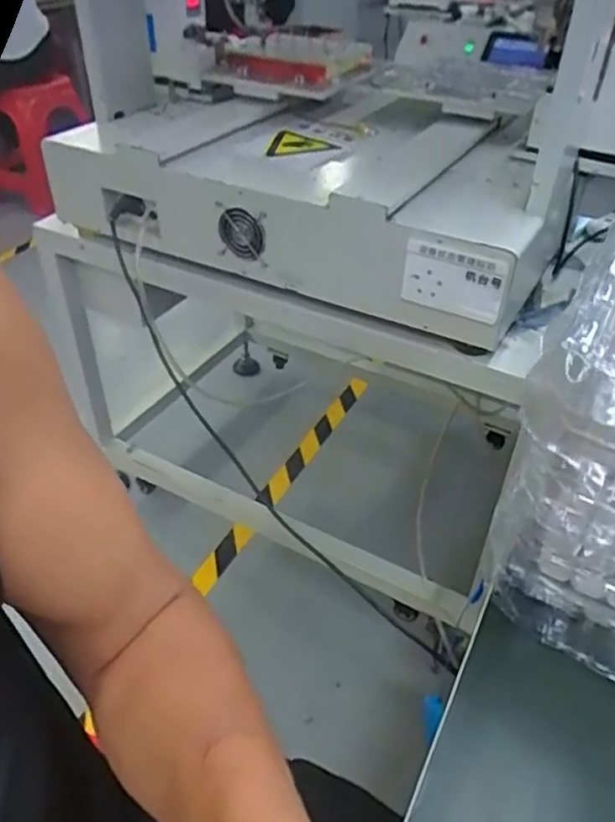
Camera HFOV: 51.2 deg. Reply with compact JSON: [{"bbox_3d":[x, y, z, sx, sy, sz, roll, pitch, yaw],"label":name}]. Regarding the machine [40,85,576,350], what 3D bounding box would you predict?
[{"bbox_3d":[0.026,-0.377,1.034,0.736,0.163,0.477,21,43,22],"label":"machine"}]

